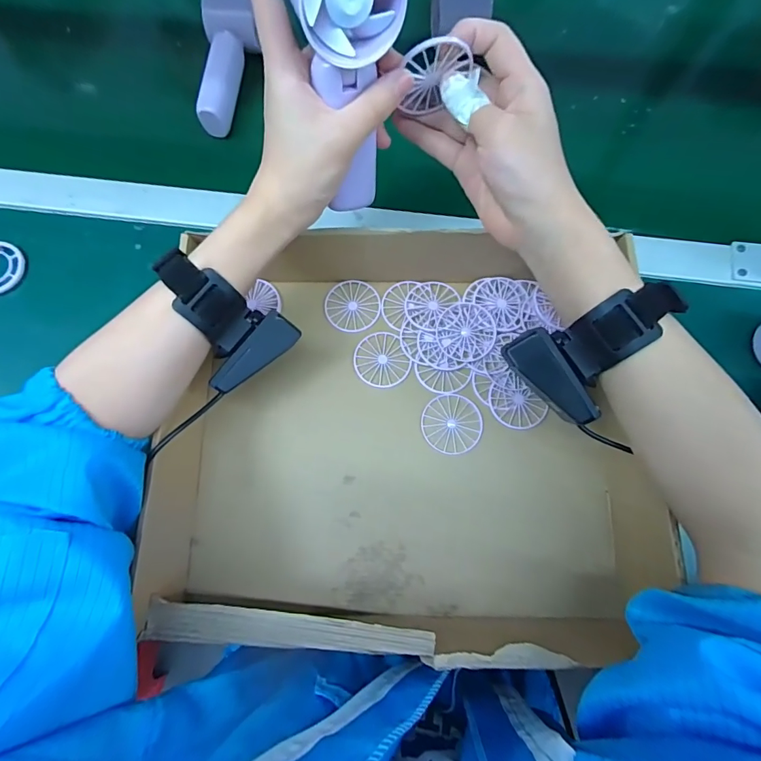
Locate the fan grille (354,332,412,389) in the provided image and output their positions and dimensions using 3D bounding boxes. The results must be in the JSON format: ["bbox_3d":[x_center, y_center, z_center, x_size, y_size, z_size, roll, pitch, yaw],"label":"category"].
[{"bbox_3d":[0.001,-0.018,0.382,0.045,0.004,0.050,-25,77,-5],"label":"fan grille"}]

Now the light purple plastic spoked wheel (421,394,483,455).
[{"bbox_3d":[0.061,0.037,0.367,0.049,0.004,0.049,0,76,1],"label":"light purple plastic spoked wheel"}]

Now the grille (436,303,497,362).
[{"bbox_3d":[0.075,-0.043,0.379,0.049,0.009,0.049,0,76,1],"label":"grille"}]

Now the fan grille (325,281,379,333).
[{"bbox_3d":[-0.026,-0.070,0.397,0.050,0.004,0.048,36,79,9],"label":"fan grille"}]

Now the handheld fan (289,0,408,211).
[{"bbox_3d":[-0.018,-0.173,0.262,0.057,0.155,0.039,3,63,1],"label":"handheld fan"}]

